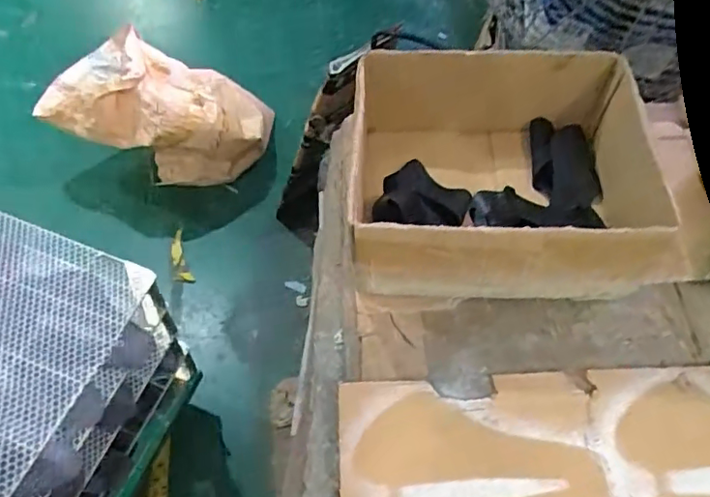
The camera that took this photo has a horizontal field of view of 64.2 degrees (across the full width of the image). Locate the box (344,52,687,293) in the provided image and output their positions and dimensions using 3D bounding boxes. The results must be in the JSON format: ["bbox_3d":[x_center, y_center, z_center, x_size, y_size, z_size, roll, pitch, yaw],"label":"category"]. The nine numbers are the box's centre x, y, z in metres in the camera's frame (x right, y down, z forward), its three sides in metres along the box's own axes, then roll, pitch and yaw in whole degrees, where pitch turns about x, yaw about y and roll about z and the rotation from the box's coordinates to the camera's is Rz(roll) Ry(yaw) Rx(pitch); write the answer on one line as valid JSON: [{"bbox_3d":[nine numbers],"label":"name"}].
[{"bbox_3d":[0.164,-0.087,0.675,0.316,0.173,0.278,2,56,-4],"label":"box"}]

